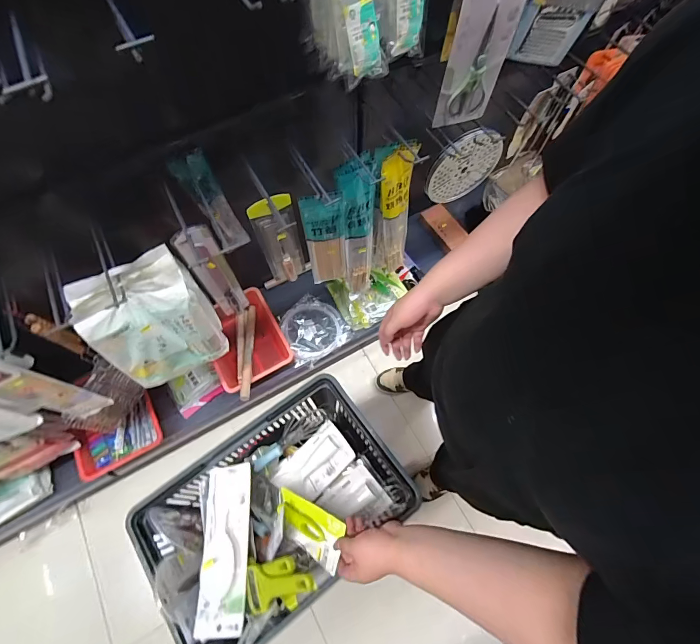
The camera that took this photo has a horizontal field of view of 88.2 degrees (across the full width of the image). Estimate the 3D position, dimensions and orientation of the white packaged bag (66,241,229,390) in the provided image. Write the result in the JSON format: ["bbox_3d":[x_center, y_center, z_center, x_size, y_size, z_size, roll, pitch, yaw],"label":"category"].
[{"bbox_3d":[-0.448,0.006,0.838,0.235,0.310,0.130,-28,70,-10],"label":"white packaged bag"}]

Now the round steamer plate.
[{"bbox_3d":[0.311,-0.420,0.980,0.220,0.212,0.028,-26,69,-9],"label":"round steamer plate"}]

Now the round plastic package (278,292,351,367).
[{"bbox_3d":[-0.152,0.025,1.425,0.237,0.022,0.255,-34,71,-12],"label":"round plastic package"}]

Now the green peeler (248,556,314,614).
[{"bbox_3d":[-0.112,0.417,0.575,0.165,0.028,0.065,-35,64,32],"label":"green peeler"}]

